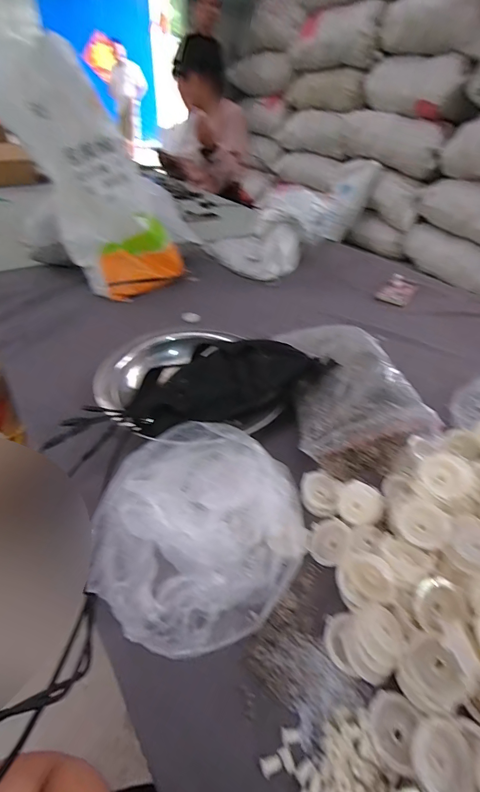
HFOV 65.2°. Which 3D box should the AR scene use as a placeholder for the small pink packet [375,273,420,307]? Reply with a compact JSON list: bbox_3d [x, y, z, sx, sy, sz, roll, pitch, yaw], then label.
[{"bbox_3d":[0.463,-0.310,1.100,0.091,0.026,0.177,22,43,20],"label":"small pink packet"}]

